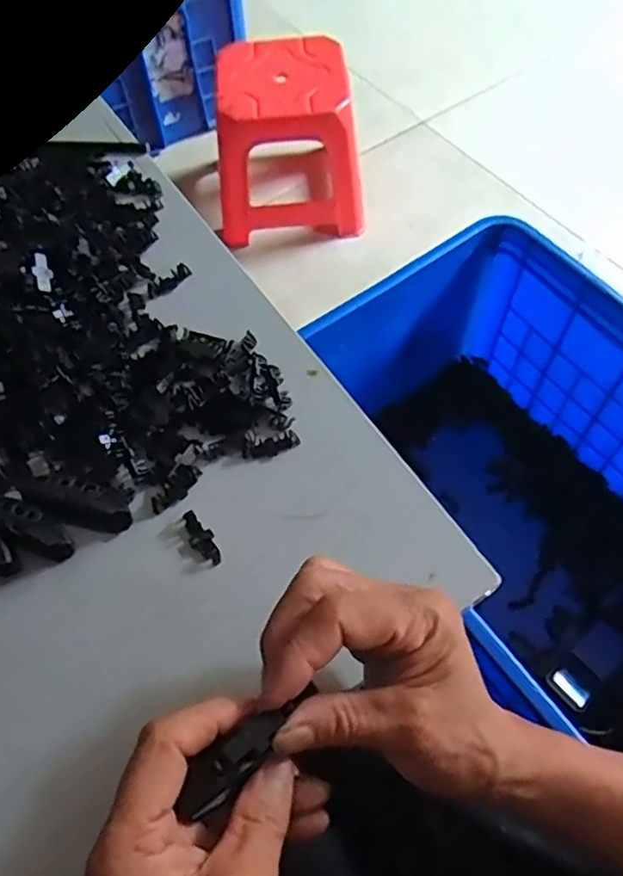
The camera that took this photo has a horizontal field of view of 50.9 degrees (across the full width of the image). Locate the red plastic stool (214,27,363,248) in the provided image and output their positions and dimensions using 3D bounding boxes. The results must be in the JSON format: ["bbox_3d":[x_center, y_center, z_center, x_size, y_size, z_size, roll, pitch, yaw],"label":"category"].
[{"bbox_3d":[-0.035,-0.552,1.218,0.265,0.232,0.260,3,60,4],"label":"red plastic stool"}]

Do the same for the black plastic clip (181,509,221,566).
[{"bbox_3d":[-0.063,0.057,0.374,0.013,0.004,0.035,-37,65,-17],"label":"black plastic clip"}]

